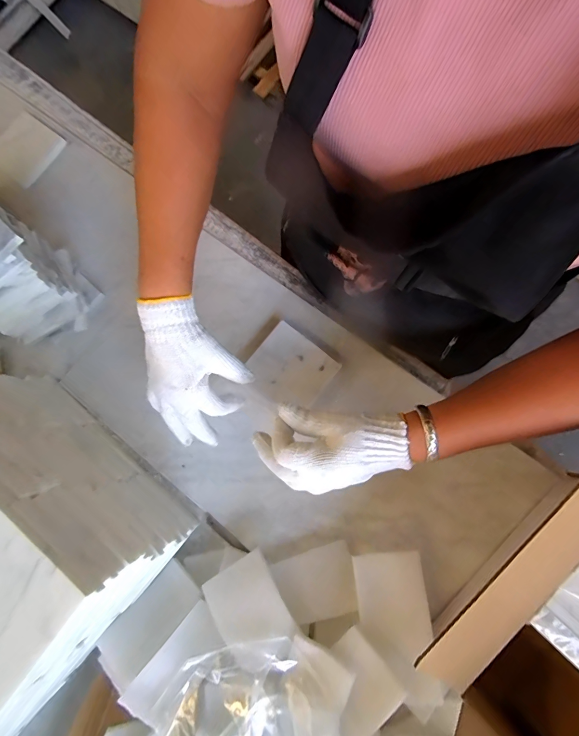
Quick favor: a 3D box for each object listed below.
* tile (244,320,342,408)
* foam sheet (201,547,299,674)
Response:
[{"bbox_3d":[0.000,0.002,0.474,0.099,0.020,0.091,38,86,12],"label":"tile"},{"bbox_3d":[-0.045,0.270,0.401,0.074,0.004,0.099,-31,61,-9],"label":"foam sheet"}]

